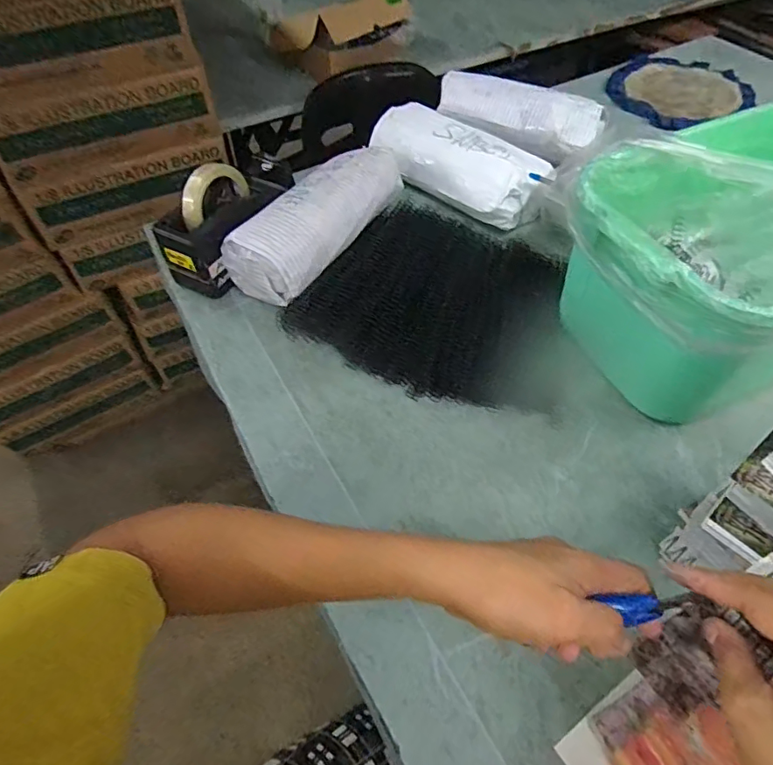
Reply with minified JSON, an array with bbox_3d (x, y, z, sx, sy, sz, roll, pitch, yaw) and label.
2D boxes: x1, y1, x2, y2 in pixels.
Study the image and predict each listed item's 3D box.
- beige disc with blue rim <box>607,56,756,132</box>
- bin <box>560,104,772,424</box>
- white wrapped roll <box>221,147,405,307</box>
[{"bbox_3d":[0.537,-0.544,0.972,0.254,0.020,0.228,-34,60,-21],"label":"beige disc with blue rim"},{"bbox_3d":[0.356,-0.127,0.542,0.333,0.190,0.249,-24,57,-15],"label":"bin"},{"bbox_3d":[-0.080,-0.209,0.693,0.117,0.081,0.266,28,60,21],"label":"white wrapped roll"}]

